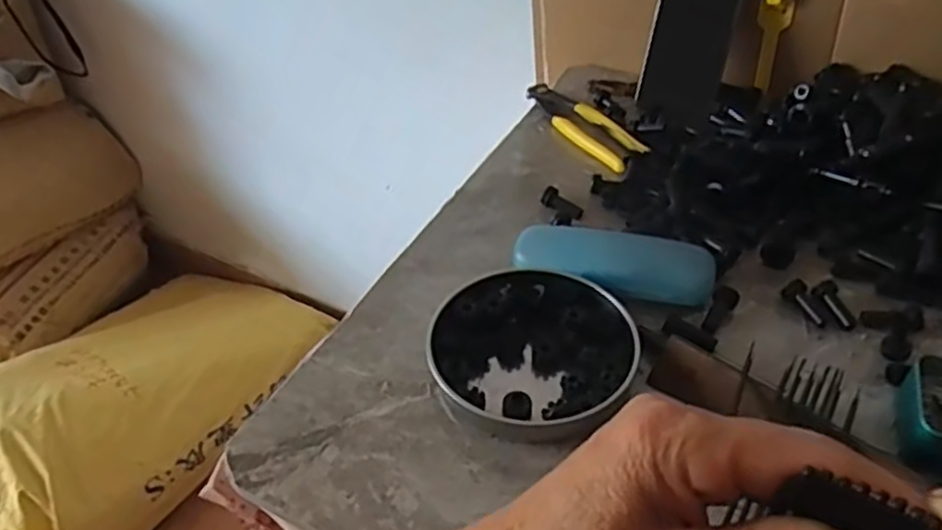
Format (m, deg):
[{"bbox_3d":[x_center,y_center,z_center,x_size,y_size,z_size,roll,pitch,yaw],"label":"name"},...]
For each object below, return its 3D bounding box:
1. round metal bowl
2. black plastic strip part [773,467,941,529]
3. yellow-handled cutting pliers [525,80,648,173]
[{"bbox_3d":[0.044,0.056,0.491,0.135,0.026,0.128,-1,42,1],"label":"round metal bowl"},{"bbox_3d":[0.103,0.066,0.187,0.036,0.018,0.004,19,46,18],"label":"black plastic strip part"},{"bbox_3d":[0.112,-0.146,0.718,0.051,0.009,0.172,-19,45,-17],"label":"yellow-handled cutting pliers"}]

